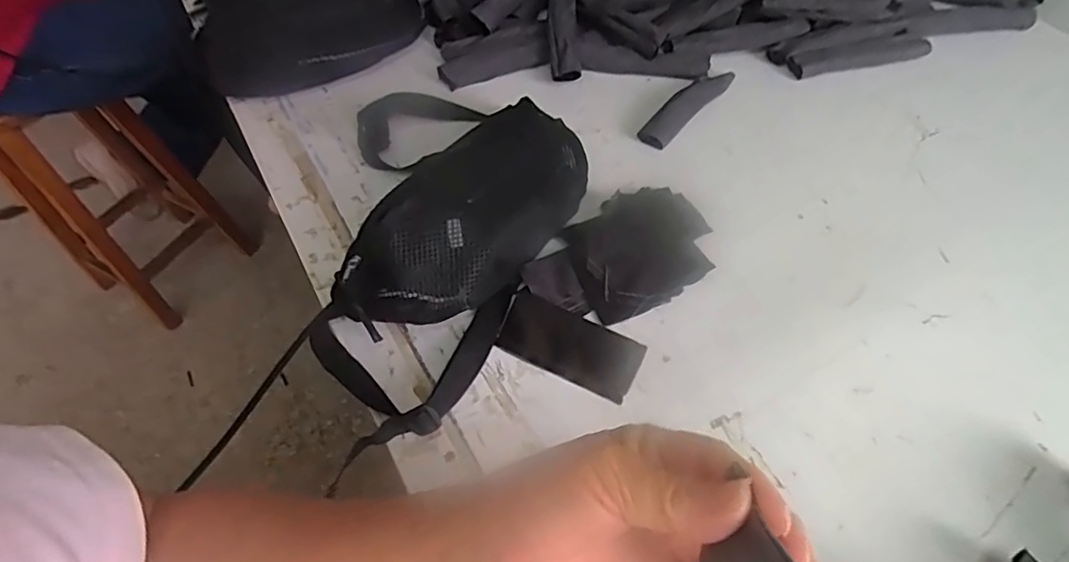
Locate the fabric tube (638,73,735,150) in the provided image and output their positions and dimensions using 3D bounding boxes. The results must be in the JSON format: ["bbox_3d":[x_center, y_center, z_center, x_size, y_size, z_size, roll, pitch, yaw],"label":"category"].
[{"bbox_3d":[0.162,-0.185,0.619,0.030,0.019,0.145,36,65,25],"label":"fabric tube"}]

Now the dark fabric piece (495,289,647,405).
[{"bbox_3d":[0.028,0.050,0.476,0.113,0.006,0.053,22,59,18],"label":"dark fabric piece"}]

